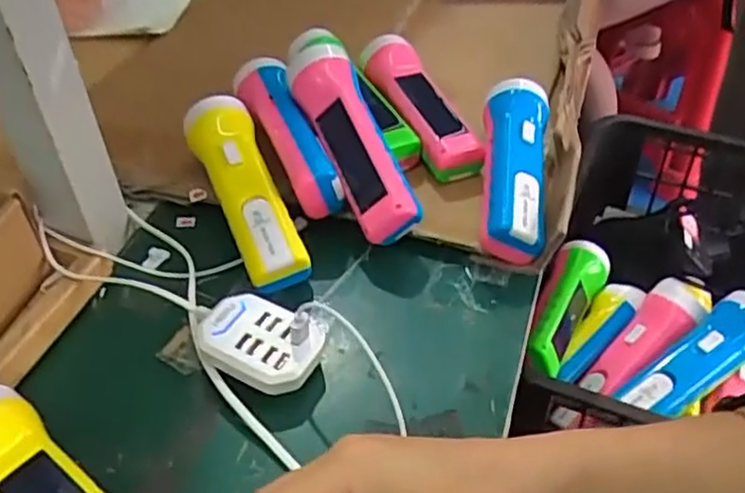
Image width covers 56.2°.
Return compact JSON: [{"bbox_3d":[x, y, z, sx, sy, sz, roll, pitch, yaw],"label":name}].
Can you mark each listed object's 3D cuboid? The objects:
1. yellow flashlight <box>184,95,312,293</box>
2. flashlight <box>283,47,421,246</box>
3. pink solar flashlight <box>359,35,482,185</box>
[{"bbox_3d":[-0.093,-0.041,0.521,0.048,0.046,0.161,-20,62,-15],"label":"yellow flashlight"},{"bbox_3d":[-0.014,-0.083,0.531,0.050,0.040,0.169,-17,66,-19],"label":"flashlight"},{"bbox_3d":[0.041,-0.123,0.594,0.043,0.048,0.159,-17,45,-15],"label":"pink solar flashlight"}]

